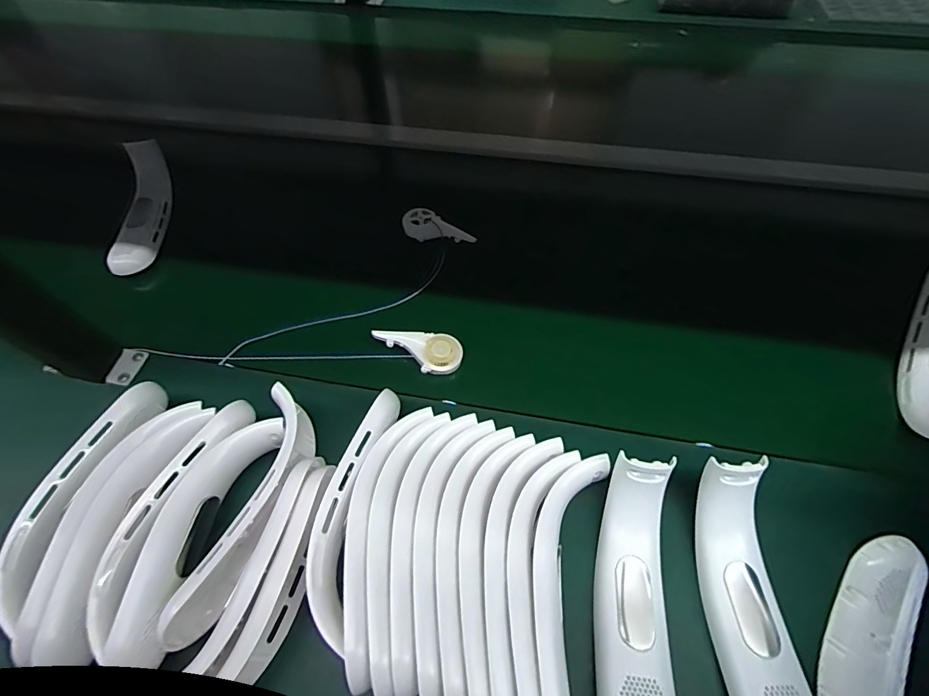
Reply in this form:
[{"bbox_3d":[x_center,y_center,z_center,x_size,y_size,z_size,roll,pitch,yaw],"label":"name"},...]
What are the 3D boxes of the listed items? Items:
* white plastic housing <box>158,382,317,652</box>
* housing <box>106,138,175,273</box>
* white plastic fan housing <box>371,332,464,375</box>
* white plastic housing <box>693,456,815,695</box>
[{"bbox_3d":[-0.171,0.129,0.358,0.053,0.052,0.199,11,59,9],"label":"white plastic housing"},{"bbox_3d":[-0.421,-0.180,0.562,0.049,0.052,0.192,-12,59,-5],"label":"housing"},{"bbox_3d":[-0.048,0.004,0.457,0.091,0.009,0.044,4,72,-4],"label":"white plastic fan housing"},{"bbox_3d":[0.204,0.185,0.310,0.049,0.062,0.186,-2,58,1],"label":"white plastic housing"}]

